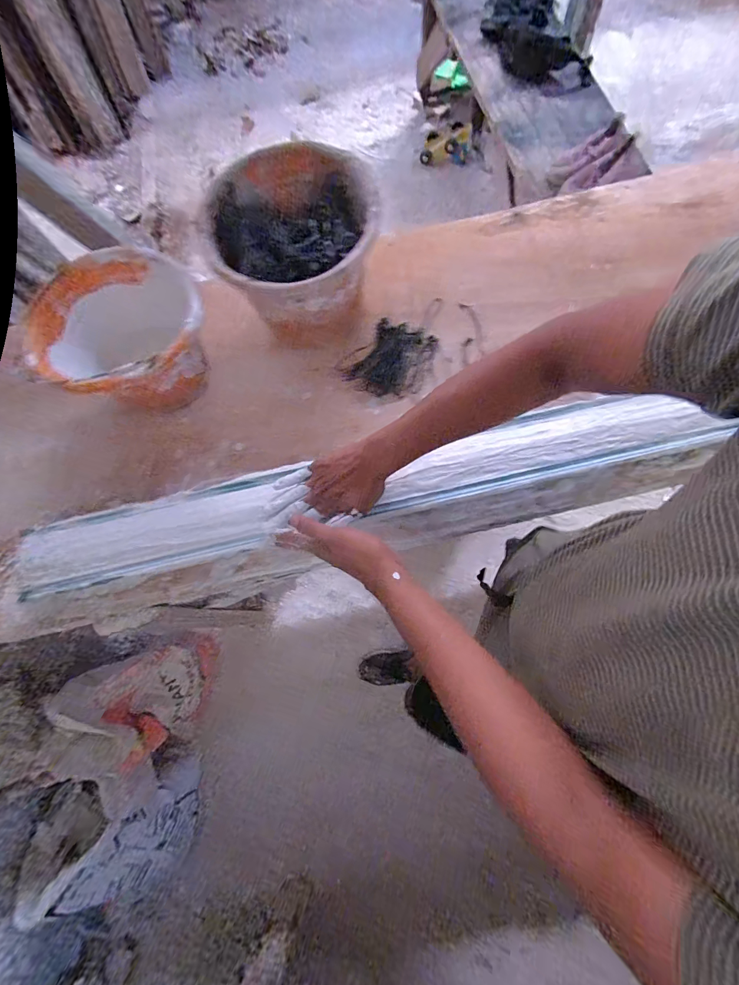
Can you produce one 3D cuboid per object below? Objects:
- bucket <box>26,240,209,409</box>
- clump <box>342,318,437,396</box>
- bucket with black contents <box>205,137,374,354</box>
[{"bbox_3d":[-0.372,-0.245,0.644,0.245,0.162,0.231,-1,74,2],"label":"bucket"},{"bbox_3d":[0.039,-0.236,0.692,0.133,0.021,0.137,18,75,7],"label":"clump"},{"bbox_3d":[-0.115,-0.384,0.647,0.239,0.169,0.253,-1,74,2],"label":"bucket with black contents"}]

